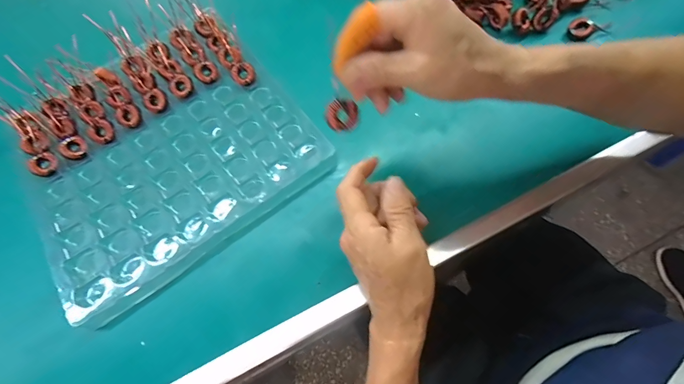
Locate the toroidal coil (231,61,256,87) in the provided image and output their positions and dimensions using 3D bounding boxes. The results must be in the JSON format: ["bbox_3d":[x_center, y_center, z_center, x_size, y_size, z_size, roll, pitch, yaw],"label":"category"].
[{"bbox_3d":[-0.117,-0.141,0.398,0.029,0.007,0.029,0,93,-5],"label":"toroidal coil"}]

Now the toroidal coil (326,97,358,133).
[{"bbox_3d":[-0.001,-0.063,0.275,0.026,0.012,0.026,-1,95,-12],"label":"toroidal coil"}]

